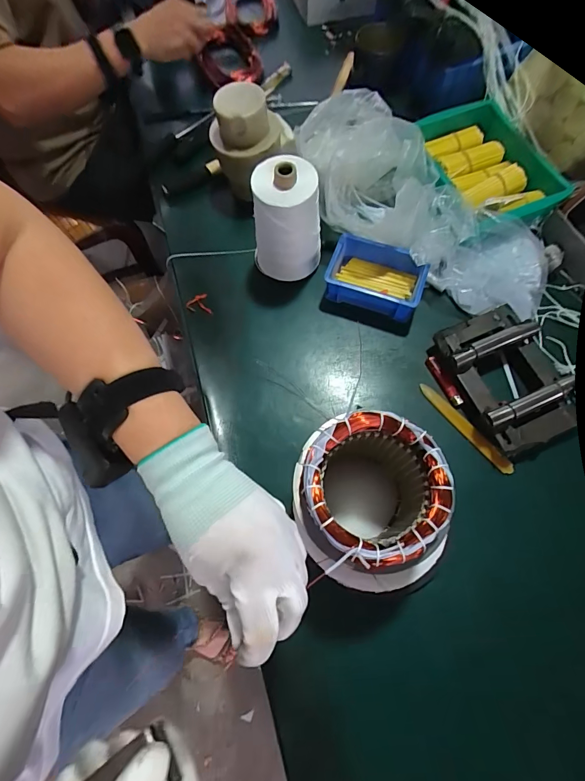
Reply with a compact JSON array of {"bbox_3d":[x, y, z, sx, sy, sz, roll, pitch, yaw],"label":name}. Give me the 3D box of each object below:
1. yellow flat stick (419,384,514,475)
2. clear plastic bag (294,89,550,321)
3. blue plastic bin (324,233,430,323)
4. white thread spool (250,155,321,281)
[{"bbox_3d":[0.238,0.051,0.527,0.018,0.005,0.158,-45,71,14],"label":"yellow flat stick"},{"bbox_3d":[0.182,-0.284,0.587,0.468,0.094,0.208,39,77,15],"label":"clear plastic bag"},{"bbox_3d":[0.127,-0.170,0.585,0.138,0.058,0.087,20,72,10],"label":"blue plastic bin"},{"bbox_3d":[-0.010,-0.241,0.554,0.100,0.170,0.082,1,70,3],"label":"white thread spool"}]

